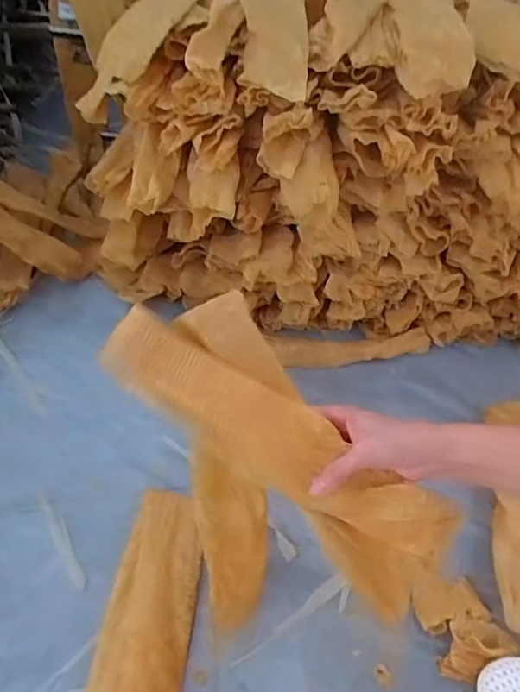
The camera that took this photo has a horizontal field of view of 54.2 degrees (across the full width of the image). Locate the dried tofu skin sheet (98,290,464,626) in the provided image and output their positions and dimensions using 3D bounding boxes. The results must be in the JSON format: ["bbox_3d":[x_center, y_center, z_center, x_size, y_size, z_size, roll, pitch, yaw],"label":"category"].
[{"bbox_3d":[0.038,0.085,0.428,0.347,0.065,0.102,43,56,-13],"label":"dried tofu skin sheet"}]

